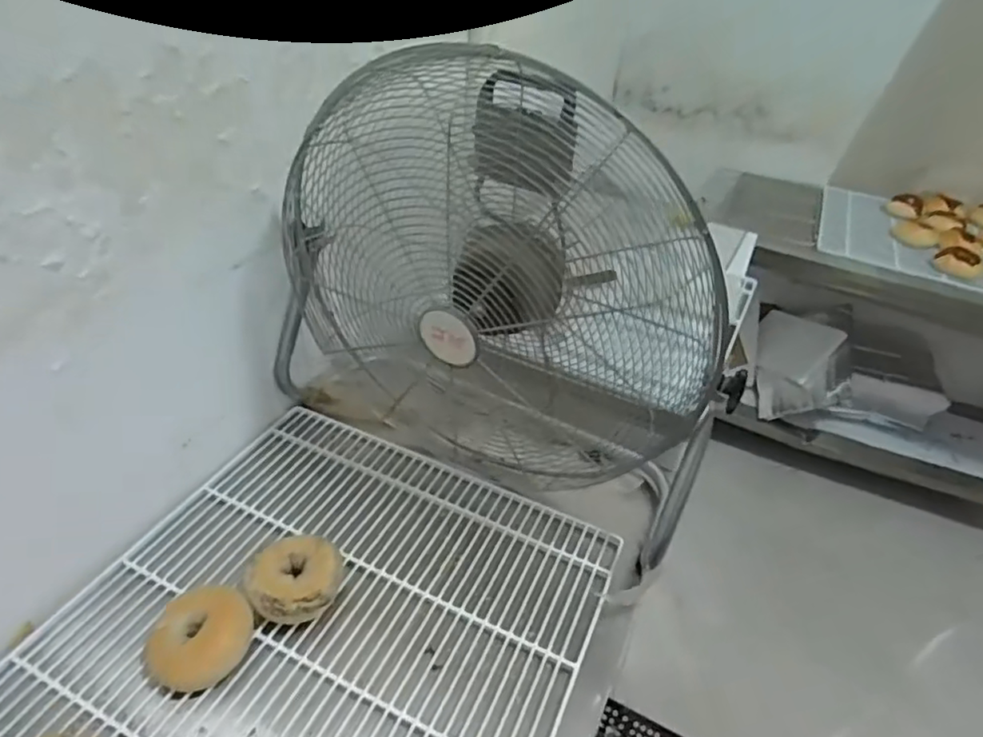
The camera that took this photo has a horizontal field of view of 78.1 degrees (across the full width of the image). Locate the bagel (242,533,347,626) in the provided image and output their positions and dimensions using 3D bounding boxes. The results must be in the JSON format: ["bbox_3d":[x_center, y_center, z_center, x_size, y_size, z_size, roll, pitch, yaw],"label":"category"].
[{"bbox_3d":[-0.239,0.259,0.739,0.105,0.055,0.103,4,38,-3],"label":"bagel"}]

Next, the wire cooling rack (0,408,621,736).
[{"bbox_3d":[-0.183,0.296,0.729,0.545,0.019,0.528,21,40,17],"label":"wire cooling rack"}]

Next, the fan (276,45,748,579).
[{"bbox_3d":[-0.005,-0.091,0.822,0.576,0.526,0.306,15,39,9],"label":"fan"}]

